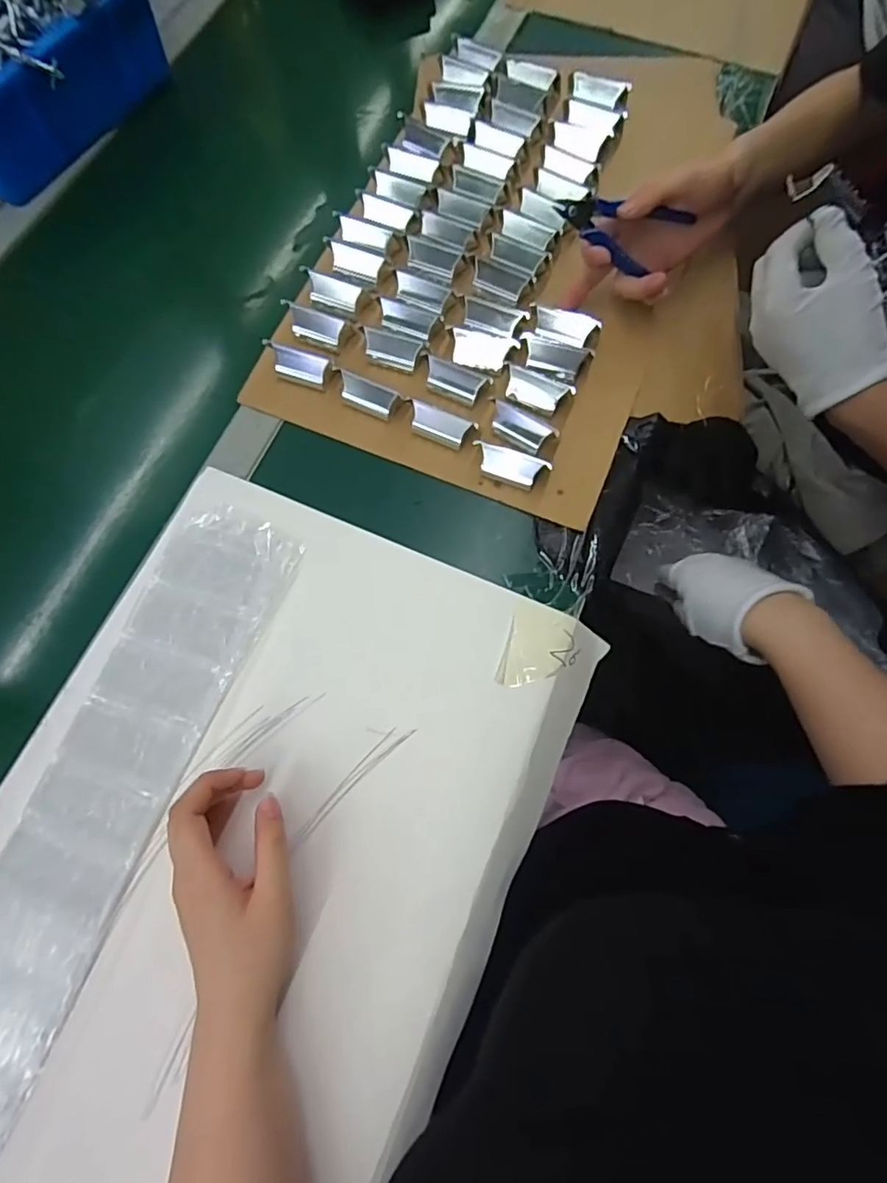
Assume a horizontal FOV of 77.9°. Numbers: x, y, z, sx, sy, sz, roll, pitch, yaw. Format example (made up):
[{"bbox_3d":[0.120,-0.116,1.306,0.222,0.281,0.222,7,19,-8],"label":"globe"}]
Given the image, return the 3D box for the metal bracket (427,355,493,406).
[{"bbox_3d":[0.012,-0.181,0.471,0.054,0.020,0.023,19,73,4],"label":"metal bracket"}]

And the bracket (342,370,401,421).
[{"bbox_3d":[-0.065,-0.166,0.469,0.053,0.018,0.023,27,74,6],"label":"bracket"}]

